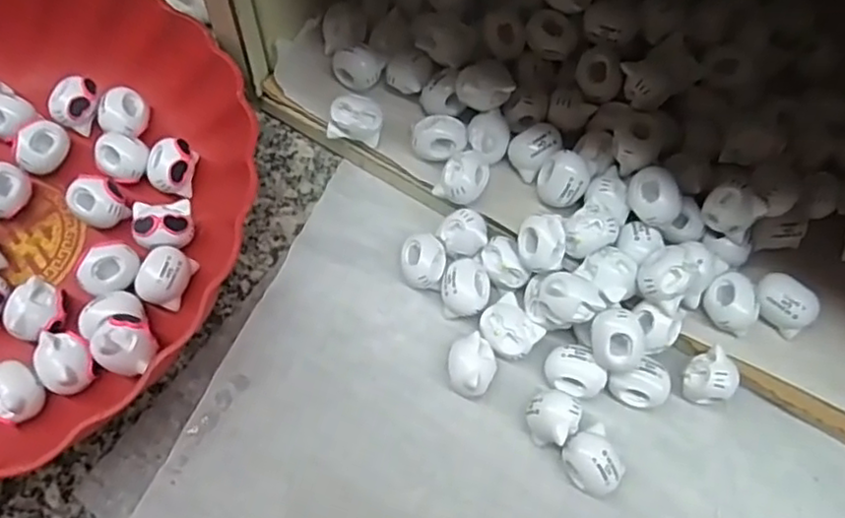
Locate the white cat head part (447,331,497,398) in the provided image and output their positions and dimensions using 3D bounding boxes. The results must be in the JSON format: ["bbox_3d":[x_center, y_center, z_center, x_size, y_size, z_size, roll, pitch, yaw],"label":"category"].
[{"bbox_3d":[0.021,0.047,0.282,0.020,0.018,0.026,16,65,8],"label":"white cat head part"}]

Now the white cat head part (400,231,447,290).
[{"bbox_3d":[0.000,0.002,0.301,0.020,0.016,0.025,5,64,3],"label":"white cat head part"}]

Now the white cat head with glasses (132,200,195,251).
[{"bbox_3d":[-0.118,-0.015,0.303,0.024,0.020,0.024,-13,65,-6],"label":"white cat head with glasses"}]

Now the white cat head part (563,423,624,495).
[{"bbox_3d":[0.070,0.083,0.268,0.020,0.021,0.024,-27,69,-13],"label":"white cat head part"}]

